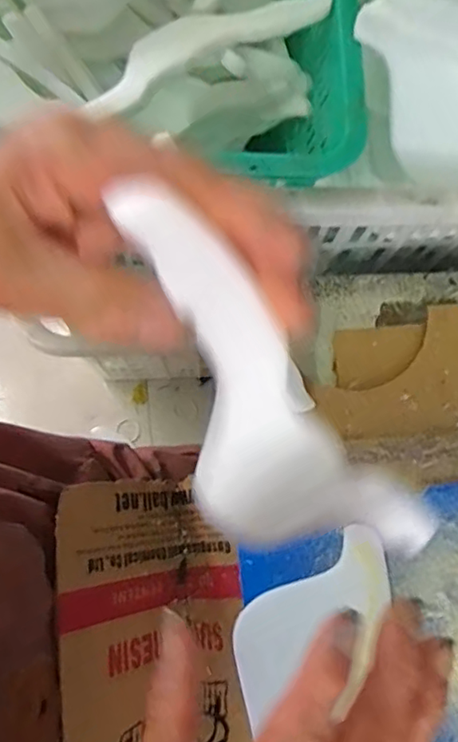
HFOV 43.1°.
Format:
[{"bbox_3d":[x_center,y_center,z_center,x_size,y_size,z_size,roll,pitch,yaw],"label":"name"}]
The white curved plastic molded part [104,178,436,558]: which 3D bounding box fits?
[{"bbox_3d":[0.023,0.032,0.235,0.074,0.240,0.023,-46,43,-14],"label":"white curved plastic molded part"}]

